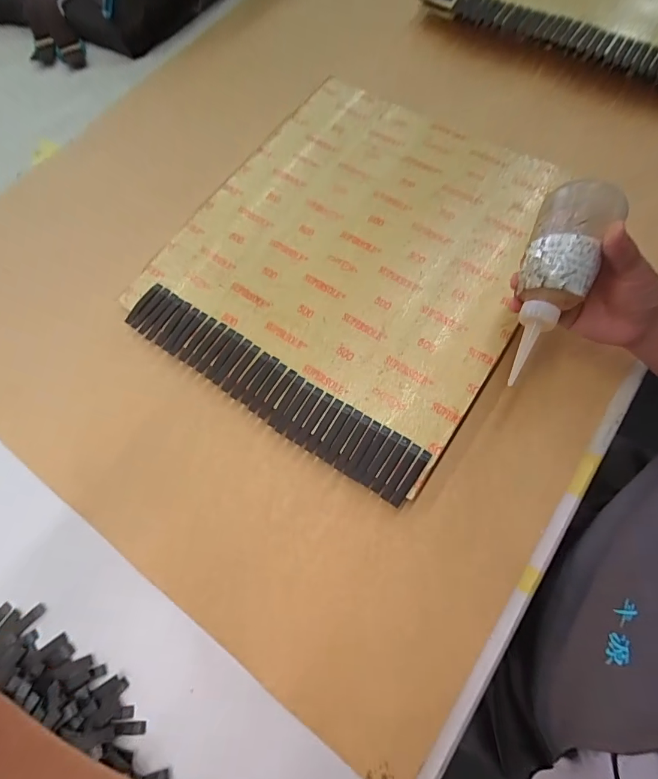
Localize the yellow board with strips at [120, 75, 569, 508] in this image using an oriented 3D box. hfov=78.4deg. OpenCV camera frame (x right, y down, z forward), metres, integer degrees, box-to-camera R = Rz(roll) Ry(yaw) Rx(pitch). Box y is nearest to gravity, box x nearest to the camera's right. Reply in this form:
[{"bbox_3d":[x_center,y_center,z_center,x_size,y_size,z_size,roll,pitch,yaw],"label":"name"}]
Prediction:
[{"bbox_3d":[0.037,-0.176,0.482,0.397,0.018,0.480,32,76,12],"label":"yellow board with strips"}]

